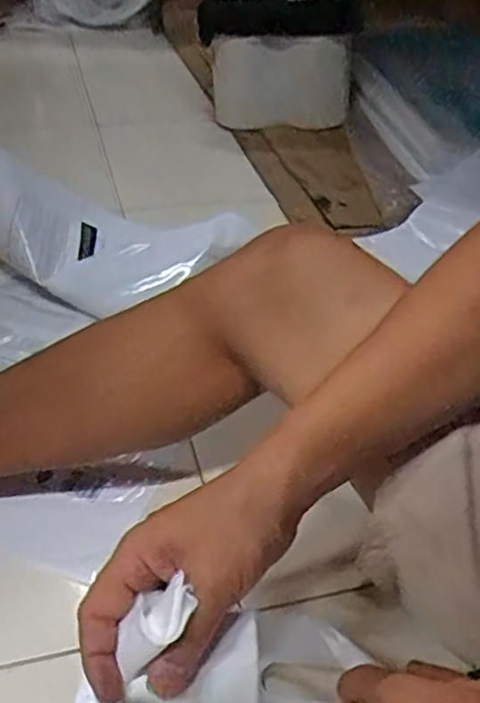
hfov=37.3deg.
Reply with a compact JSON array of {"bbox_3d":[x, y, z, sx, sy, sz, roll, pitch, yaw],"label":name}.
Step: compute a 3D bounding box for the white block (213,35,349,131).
[{"bbox_3d":[0.077,-0.453,1.200,0.238,0.144,0.049,-14,42,-22],"label":"white block"}]

